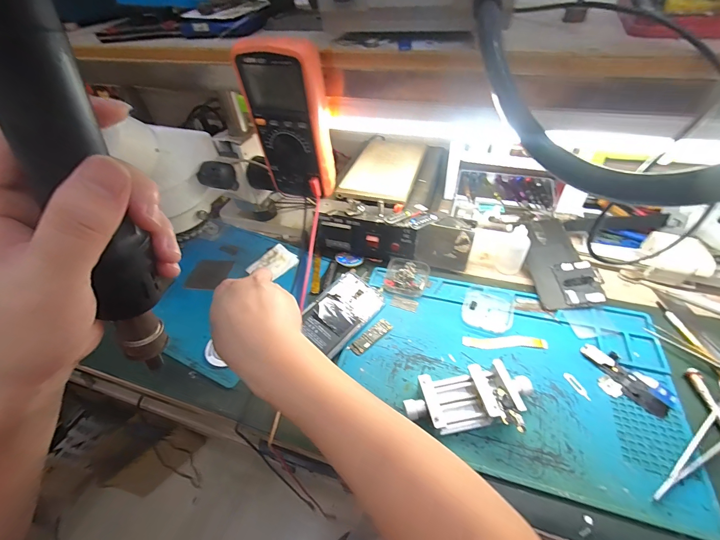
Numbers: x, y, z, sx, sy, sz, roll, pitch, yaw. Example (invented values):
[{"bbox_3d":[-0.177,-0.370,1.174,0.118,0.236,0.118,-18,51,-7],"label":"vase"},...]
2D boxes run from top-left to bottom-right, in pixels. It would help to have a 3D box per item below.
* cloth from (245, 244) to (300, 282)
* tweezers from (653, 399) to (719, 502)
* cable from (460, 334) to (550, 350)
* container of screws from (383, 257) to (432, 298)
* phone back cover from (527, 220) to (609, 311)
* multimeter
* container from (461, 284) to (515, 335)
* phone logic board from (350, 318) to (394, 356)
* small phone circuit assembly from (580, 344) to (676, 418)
[{"bbox_3d":[-0.143,-0.011,0.537,0.058,0.014,0.069,25,54,25],"label":"cloth"},{"bbox_3d":[0.333,0.174,0.318,0.153,0.011,0.027,-22,49,-15],"label":"tweezers"},{"bbox_3d":[0.188,0.094,0.418,0.105,0.005,0.019,-2,47,3],"label":"cable"},{"bbox_3d":[0.072,0.008,0.494,0.063,0.019,0.064,14,50,17],"label":"container of screws"},{"bbox_3d":[0.297,-0.016,0.485,0.082,0.009,0.158,-8,54,14],"label":"phone back cover"},{"bbox_3d":[-0.081,-0.169,0.383,0.080,0.174,0.032,11,49,15],"label":"multimeter"},{"bbox_3d":[0.180,0.049,0.448,0.065,0.017,0.078,18,51,20],"label":"container"},{"bbox_3d":[0.015,0.090,0.433,0.064,0.004,0.019,-35,54,-25],"label":"phone logic board"},{"bbox_3d":[0.302,0.126,0.369,0.048,0.009,0.093,-37,55,-26],"label":"small phone circuit assembly"}]

